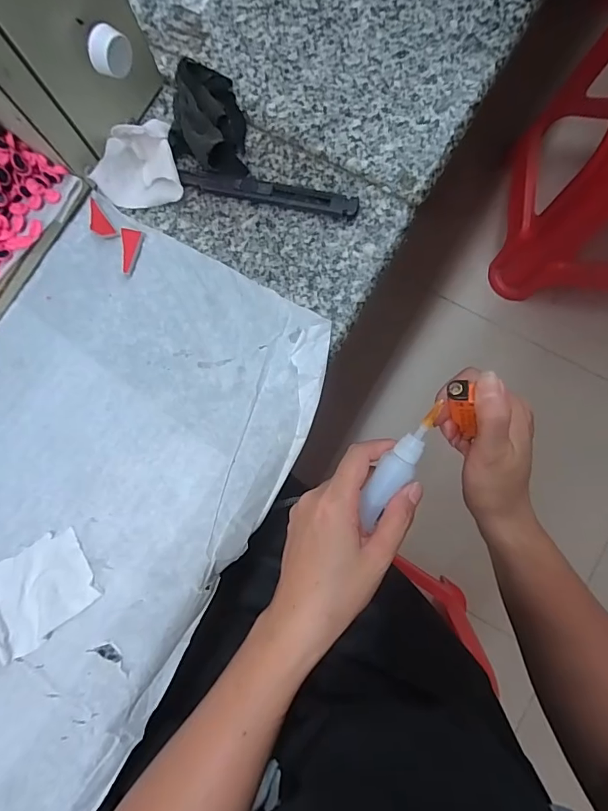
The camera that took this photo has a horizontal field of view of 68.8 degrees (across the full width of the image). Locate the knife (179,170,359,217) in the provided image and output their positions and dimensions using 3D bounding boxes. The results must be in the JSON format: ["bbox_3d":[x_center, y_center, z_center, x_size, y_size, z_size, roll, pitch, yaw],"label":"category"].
[{"bbox_3d":[-0.026,-0.156,0.326,0.131,0.012,0.018,13,82,4],"label":"knife"}]

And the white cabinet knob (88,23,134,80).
[{"bbox_3d":[-0.123,-0.224,0.281,0.015,0.023,0.027,29,85,7],"label":"white cabinet knob"}]

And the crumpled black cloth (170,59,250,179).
[{"bbox_3d":[-0.072,-0.214,0.332,0.052,0.027,0.090,-5,81,2],"label":"crumpled black cloth"}]

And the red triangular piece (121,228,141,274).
[{"bbox_3d":[-0.129,-0.114,0.329,0.013,0.005,0.033,1,81,3],"label":"red triangular piece"}]

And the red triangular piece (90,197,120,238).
[{"bbox_3d":[-0.156,-0.139,0.335,0.015,0.004,0.037,-36,82,-3],"label":"red triangular piece"}]

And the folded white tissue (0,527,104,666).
[{"bbox_3d":[-0.177,0.124,0.296,0.074,0.006,0.061,-29,81,-2],"label":"folded white tissue"}]

